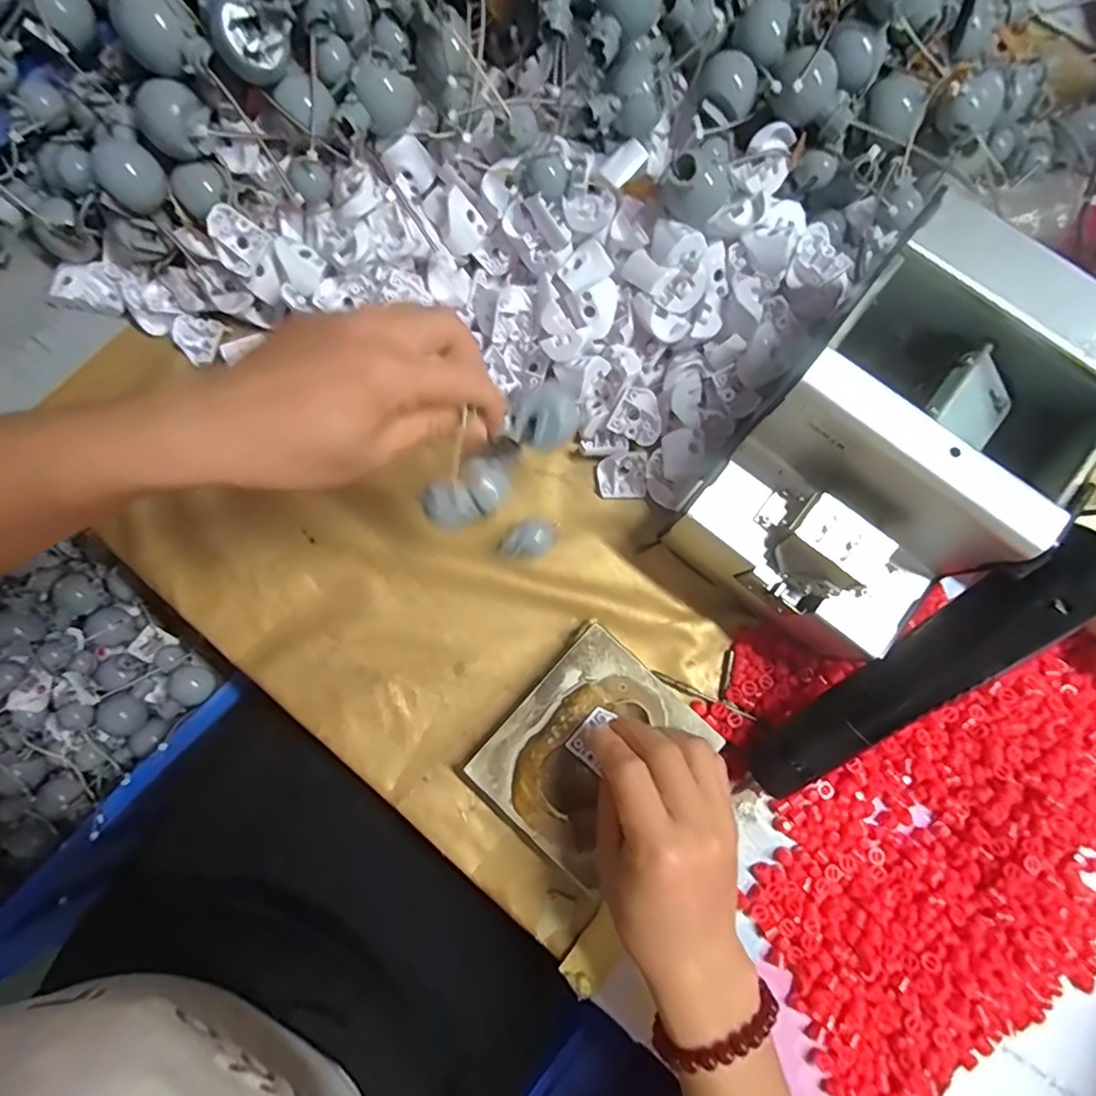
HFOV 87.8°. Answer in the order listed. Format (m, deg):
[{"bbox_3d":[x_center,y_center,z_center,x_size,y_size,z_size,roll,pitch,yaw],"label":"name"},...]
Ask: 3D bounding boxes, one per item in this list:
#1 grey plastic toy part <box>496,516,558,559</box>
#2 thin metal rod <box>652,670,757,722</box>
[{"bbox_3d":[-0.013,-0.005,0.361,0.038,0.025,0.020,-13,80,-4],"label":"grey plastic toy part"},{"bbox_3d":[0.099,0.093,0.358,0.069,0.008,0.005,24,79,3],"label":"thin metal rod"}]

